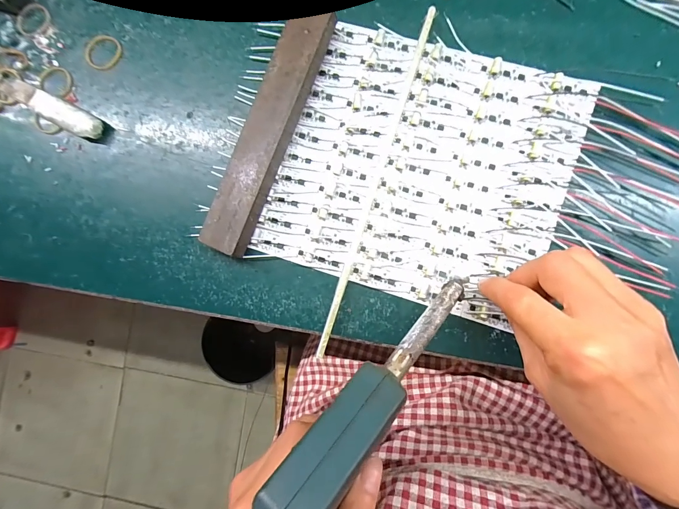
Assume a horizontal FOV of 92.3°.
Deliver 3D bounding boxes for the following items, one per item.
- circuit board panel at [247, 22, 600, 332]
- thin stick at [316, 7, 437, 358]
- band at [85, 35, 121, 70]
[{"bbox_3d":[0.064,-0.065,0.252,0.210,0.006,0.193,17,89,5],"label":"circuit board panel"},{"bbox_3d":[0.027,-0.056,0.251,0.009,0.010,0.272,18,89,5],"label":"thin stick"},{"bbox_3d":[-0.198,-0.169,0.271,0.031,0.004,0.030,0,87,5],"label":"band"}]

